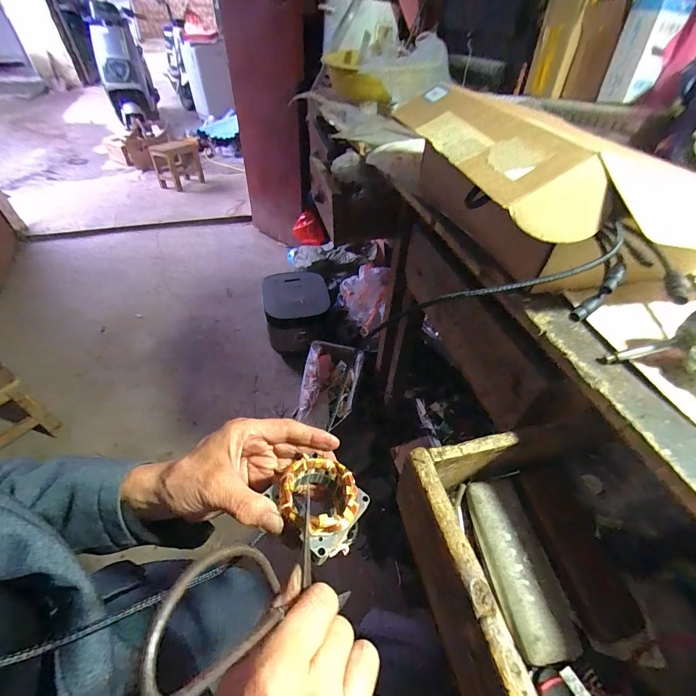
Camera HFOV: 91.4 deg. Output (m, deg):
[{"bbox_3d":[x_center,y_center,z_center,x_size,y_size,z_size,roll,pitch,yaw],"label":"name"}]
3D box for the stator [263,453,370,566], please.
[{"bbox_3d":[-0.022,0.125,0.274,0.068,0.045,0.063,36,56,26],"label":"stator"}]

